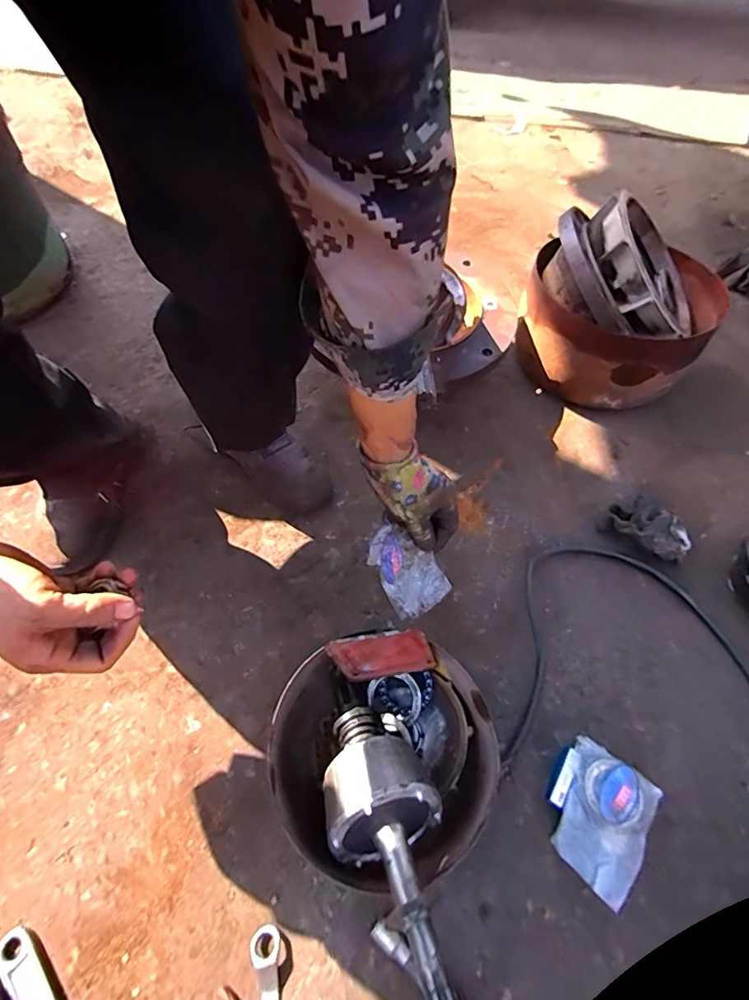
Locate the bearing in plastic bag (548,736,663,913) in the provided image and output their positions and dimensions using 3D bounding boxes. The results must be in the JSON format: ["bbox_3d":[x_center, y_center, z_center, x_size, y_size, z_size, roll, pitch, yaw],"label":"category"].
[{"bbox_3d":[0.232,0.330,0.489,0.090,0.041,0.119,34,63,19],"label":"bearing in plastic bag"}]

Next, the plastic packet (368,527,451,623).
[{"bbox_3d":[0.045,0.080,0.545,0.048,0.114,0.079,1,38,42],"label":"plastic packet"}]

